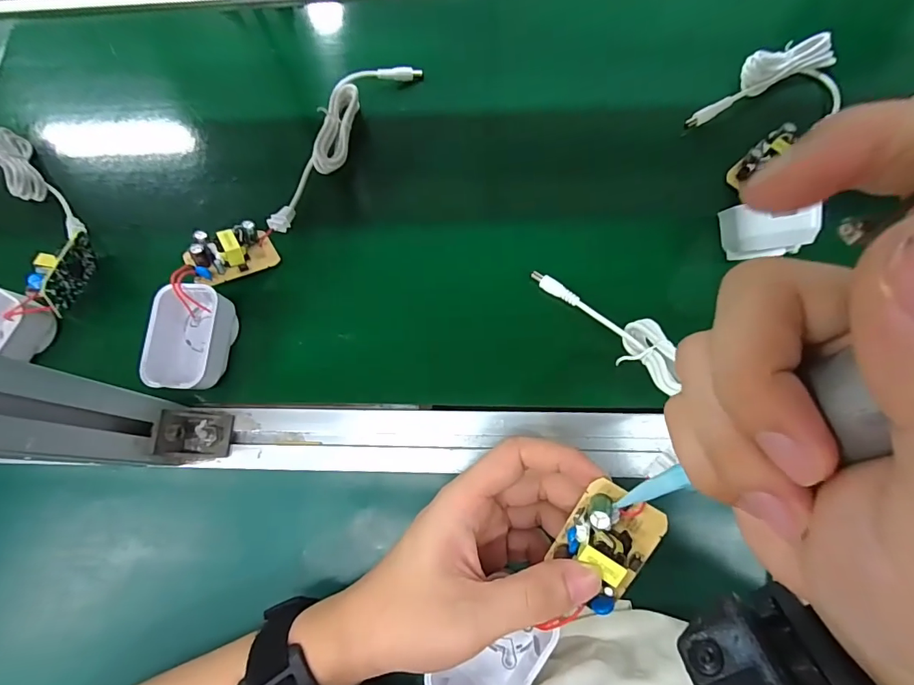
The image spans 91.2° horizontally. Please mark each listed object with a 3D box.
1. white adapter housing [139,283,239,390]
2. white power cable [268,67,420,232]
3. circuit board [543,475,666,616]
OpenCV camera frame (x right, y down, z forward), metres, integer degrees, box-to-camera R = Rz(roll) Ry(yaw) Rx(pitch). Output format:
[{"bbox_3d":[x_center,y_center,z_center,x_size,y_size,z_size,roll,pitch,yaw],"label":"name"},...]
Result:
[{"bbox_3d":[-0.184,-0.002,0.312,0.046,0.035,0.068,3,80,-1],"label":"white adapter housing"},{"bbox_3d":[-0.099,-0.170,0.370,0.038,0.031,0.190,29,74,12],"label":"white power cable"},{"bbox_3d":[0.069,0.095,0.205,0.036,0.021,0.052,32,101,13],"label":"circuit board"}]

